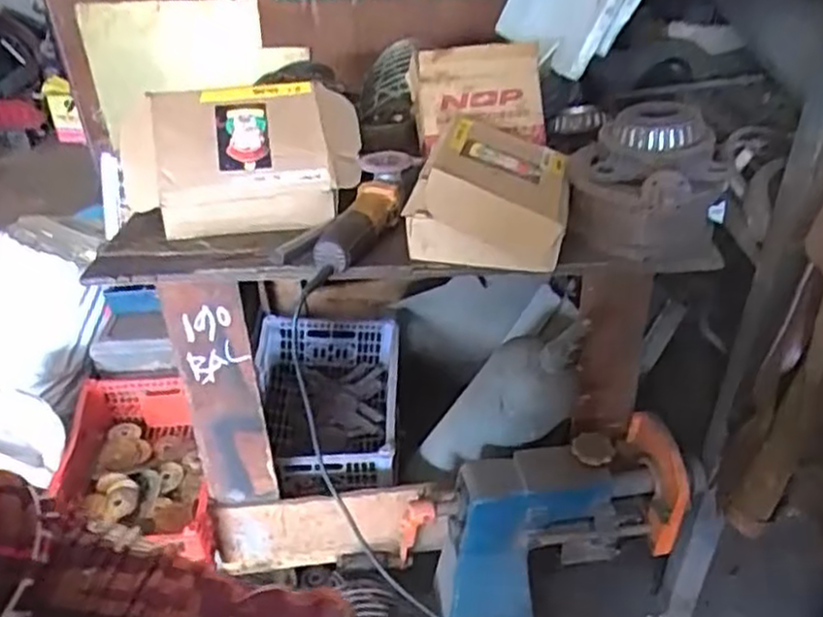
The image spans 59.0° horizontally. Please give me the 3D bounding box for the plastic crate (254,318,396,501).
[{"bbox_3d":[-0.194,0.239,1.638,0.331,0.183,0.480,-3,34,-1],"label":"plastic crate"}]

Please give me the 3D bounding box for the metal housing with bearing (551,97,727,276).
[{"bbox_3d":[0.352,-0.176,1.099,0.230,0.202,0.213,7,35,14],"label":"metal housing with bearing"}]

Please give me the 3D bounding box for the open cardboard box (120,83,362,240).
[{"bbox_3d":[-0.248,-0.239,1.158,0.329,0.175,0.163,-7,35,-6],"label":"open cardboard box"}]

